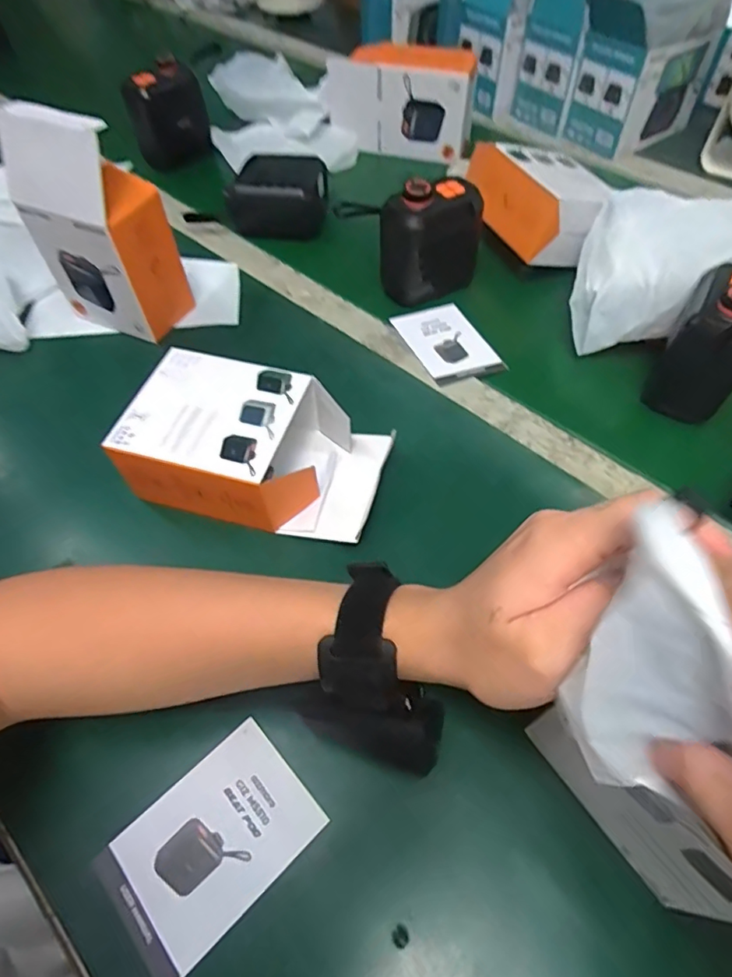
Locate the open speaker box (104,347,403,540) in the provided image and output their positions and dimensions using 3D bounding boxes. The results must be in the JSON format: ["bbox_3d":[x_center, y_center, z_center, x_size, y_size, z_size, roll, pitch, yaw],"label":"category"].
[{"bbox_3d":[-0.074,-0.027,0.385,0.169,0.073,0.108,13,57,10],"label":"open speaker box"}]

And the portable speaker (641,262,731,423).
[{"bbox_3d":[0.267,-0.109,0.417,0.055,0.110,0.080,31,62,20],"label":"portable speaker"}]

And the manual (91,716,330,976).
[{"bbox_3d":[-0.079,0.182,0.277,0.099,0.004,0.070,-38,62,-23],"label":"manual"}]

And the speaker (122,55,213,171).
[{"bbox_3d":[-0.240,-0.452,0.655,0.090,0.100,0.035,-19,58,-11],"label":"speaker"}]

